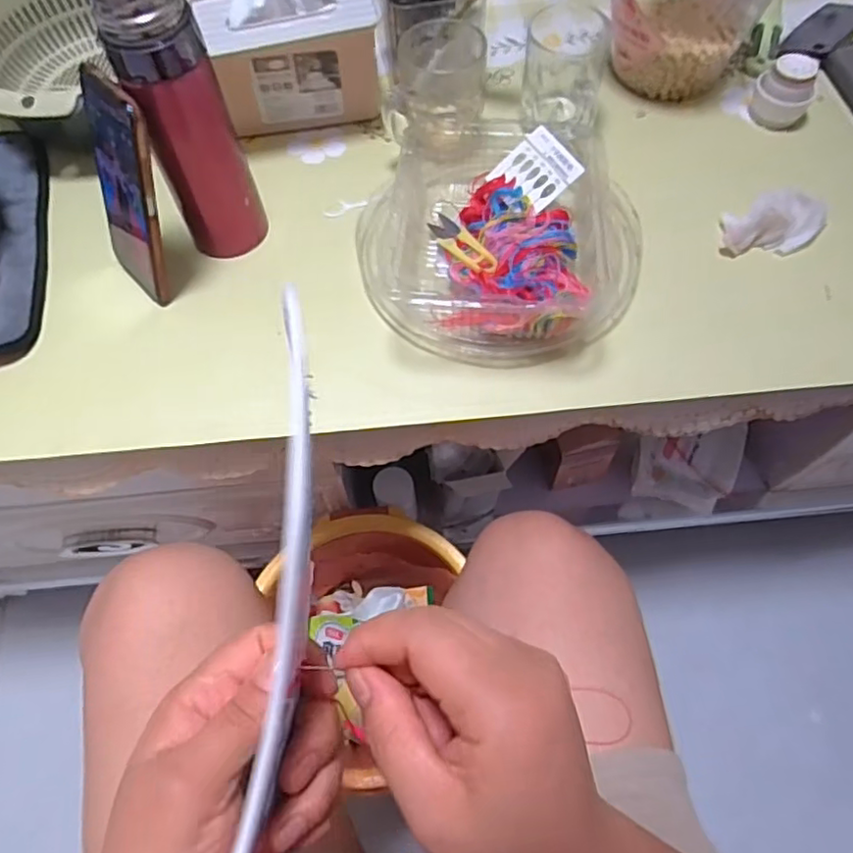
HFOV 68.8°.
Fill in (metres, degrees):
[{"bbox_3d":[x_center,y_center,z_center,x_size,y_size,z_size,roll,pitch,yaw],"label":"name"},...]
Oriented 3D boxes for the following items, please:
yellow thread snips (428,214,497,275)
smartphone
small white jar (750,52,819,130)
[{"bbox_3d":[0.030,-0.152,0.522,0.024,0.011,0.090,-24,50,-15],"label":"yellow thread snips"},{"bbox_3d":[-0.230,-0.179,0.481,0.081,0.168,0.013,41,53,20],"label":"smartphone"},{"bbox_3d":[0.337,-0.315,0.586,0.051,0.054,0.050,-1,63,1],"label":"small white jar"}]

